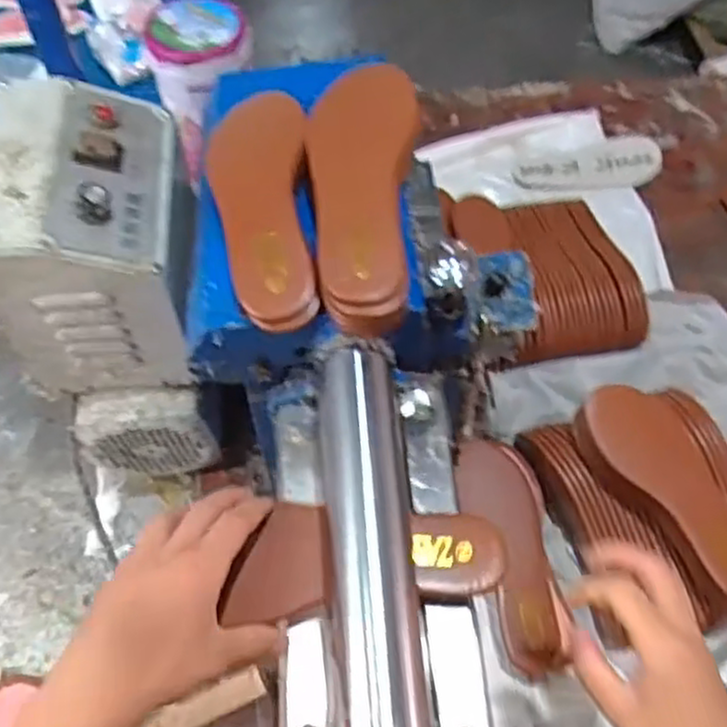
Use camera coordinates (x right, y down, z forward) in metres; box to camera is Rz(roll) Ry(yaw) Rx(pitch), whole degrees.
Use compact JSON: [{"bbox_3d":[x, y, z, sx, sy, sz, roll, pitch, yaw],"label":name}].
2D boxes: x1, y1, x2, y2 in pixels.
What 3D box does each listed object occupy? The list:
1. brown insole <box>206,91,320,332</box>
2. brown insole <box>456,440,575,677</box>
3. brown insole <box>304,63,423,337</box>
[{"bbox_3d":[-0.076,-0.119,0.550,0.071,0.042,0.190,-3,58,-4],"label":"brown insole"},{"bbox_3d":[0.146,0.180,0.721,0.081,0.024,0.225,-8,63,-5],"label":"brown insole"},{"bbox_3d":[0.002,-0.128,0.543,0.083,0.039,0.223,-1,58,-3],"label":"brown insole"}]

